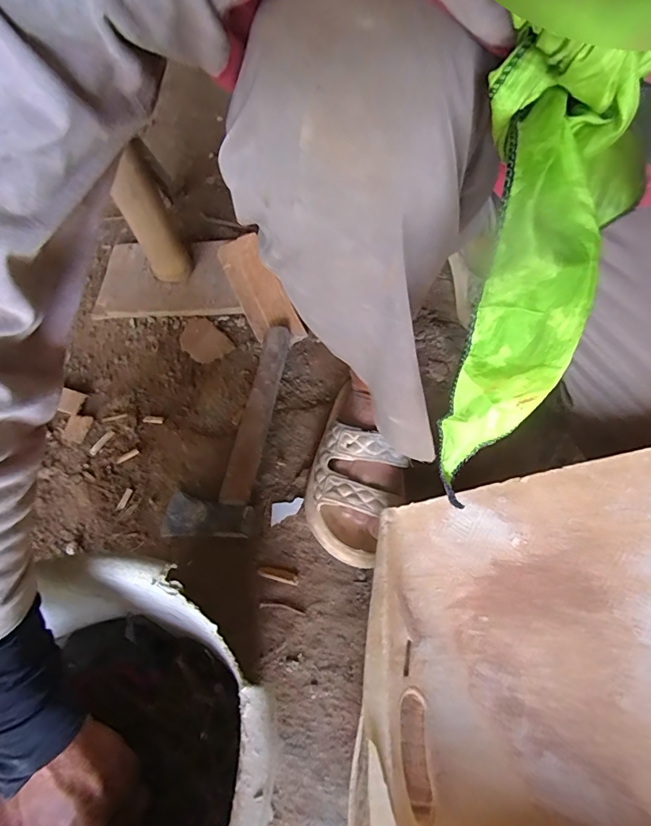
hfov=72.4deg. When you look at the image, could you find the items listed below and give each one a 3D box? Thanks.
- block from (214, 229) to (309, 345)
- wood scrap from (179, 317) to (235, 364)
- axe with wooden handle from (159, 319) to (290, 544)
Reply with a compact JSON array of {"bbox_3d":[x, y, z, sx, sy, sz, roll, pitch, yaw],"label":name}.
[{"bbox_3d":[-0.104,-0.190,0.695,0.074,0.015,0.197,-28,77,-13],"label":"block"},{"bbox_3d":[-0.191,-0.115,0.688,0.061,0.005,0.092,-37,62,-17],"label":"wood scrap"},{"bbox_3d":[-0.121,0.009,0.582,0.102,0.027,0.305,4,59,7],"label":"axe with wooden handle"}]

